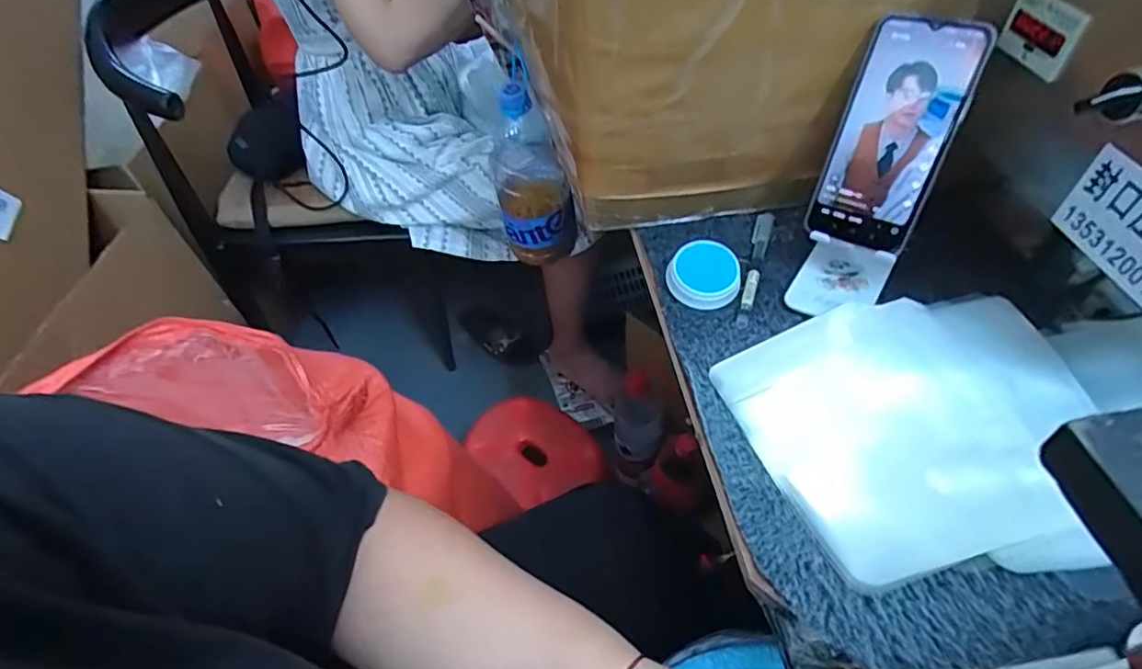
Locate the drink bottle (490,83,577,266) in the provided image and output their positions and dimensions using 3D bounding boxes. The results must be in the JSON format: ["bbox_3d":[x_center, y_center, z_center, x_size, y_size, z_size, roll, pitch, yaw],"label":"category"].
[{"bbox_3d":[-0.053,-0.208,0.753,0.093,0.232,0.101,-13,50,-5],"label":"drink bottle"}]

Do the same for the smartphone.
[{"bbox_3d":[0.240,-0.146,0.436,0.075,0.161,0.010,26,31,24],"label":"smartphone"}]

